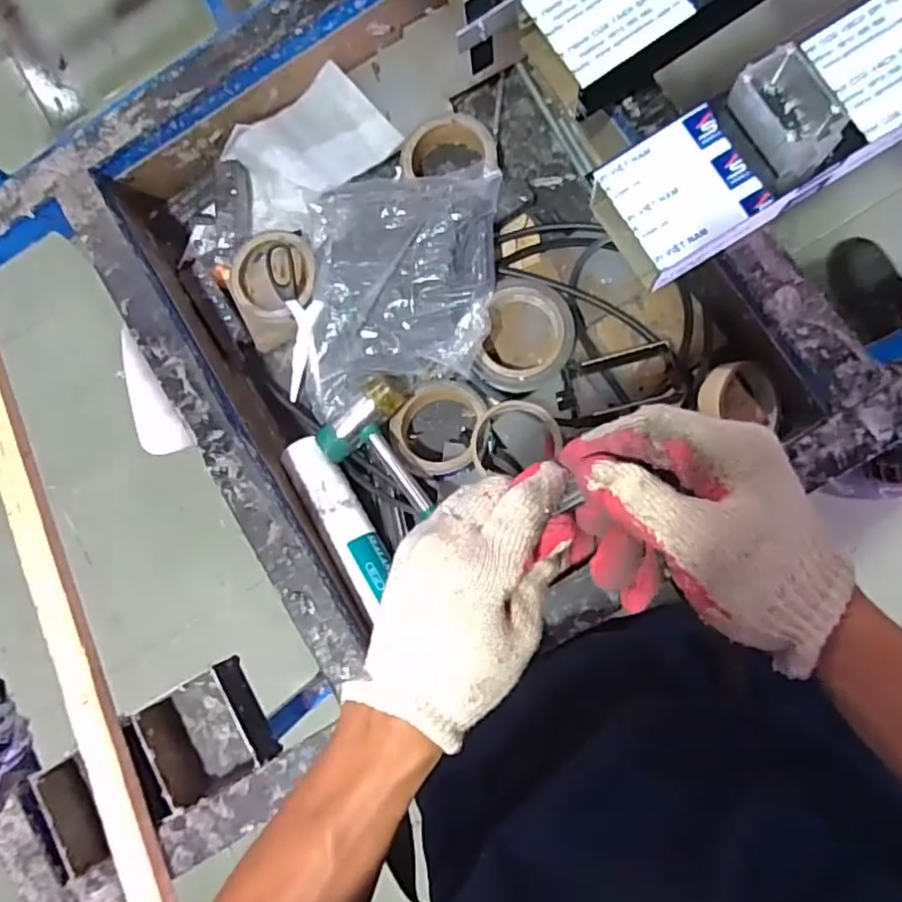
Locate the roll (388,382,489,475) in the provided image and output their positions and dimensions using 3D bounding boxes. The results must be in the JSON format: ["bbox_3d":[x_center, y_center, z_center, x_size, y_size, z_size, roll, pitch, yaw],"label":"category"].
[{"bbox_3d":[-0.013,-0.025,0.641,0.089,0.044,0.096,-1,85,7],"label":"roll"}]

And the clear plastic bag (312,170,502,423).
[{"bbox_3d":[-0.052,-0.159,0.637,0.189,0.045,0.247,0,85,7],"label":"clear plastic bag"}]

